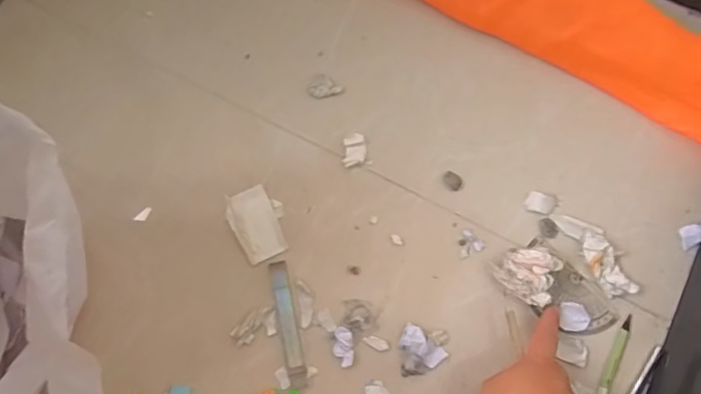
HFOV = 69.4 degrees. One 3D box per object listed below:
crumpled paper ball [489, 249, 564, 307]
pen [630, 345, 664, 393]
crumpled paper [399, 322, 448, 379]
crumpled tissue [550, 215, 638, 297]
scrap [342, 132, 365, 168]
[{"bbox_3d":[0.154,0.067,0.445,0.054,0.036,0.041,27,77,7],"label":"crumpled paper ball"},{"bbox_3d":[0.253,0.156,0.436,0.008,0.004,0.062,34,78,9],"label":"pen"},{"bbox_3d":[0.057,0.137,0.441,0.042,0.015,0.039,42,80,10],"label":"crumpled paper"},{"bbox_3d":[0.225,0.049,0.460,0.032,0.018,0.088,-30,77,-7],"label":"crumpled tissue"},{"bbox_3d":[0.004,-0.045,0.488,0.021,0.004,0.034,5,76,2],"label":"scrap"}]

